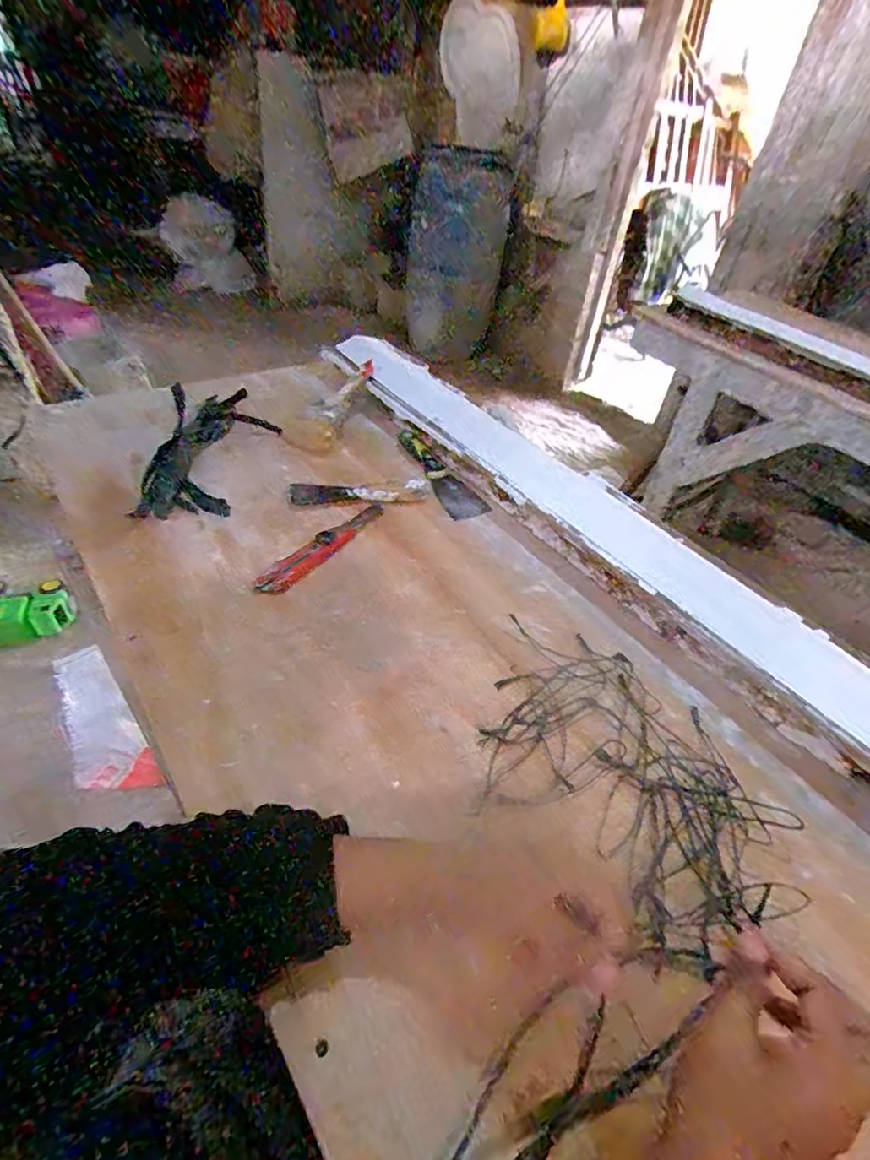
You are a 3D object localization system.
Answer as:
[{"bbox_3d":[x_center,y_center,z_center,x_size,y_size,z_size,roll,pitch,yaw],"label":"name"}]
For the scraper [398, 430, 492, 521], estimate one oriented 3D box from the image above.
[{"bbox_3d":[0.009,-0.153,0.735,0.054,0.032,0.184,-15,48,-22],"label":"scraper"}]

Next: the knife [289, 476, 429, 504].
[{"bbox_3d":[-0.093,-0.114,0.679,0.175,0.010,0.047,-6,46,-14],"label":"knife"}]

